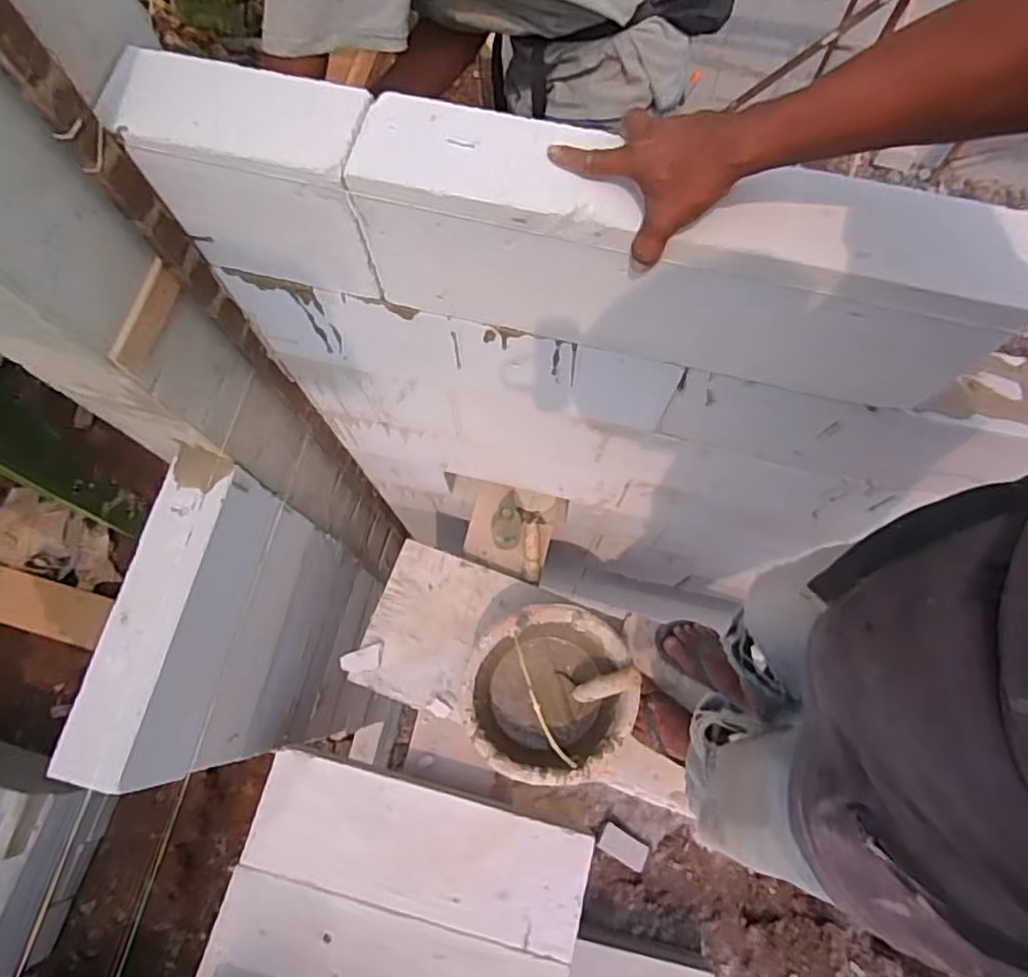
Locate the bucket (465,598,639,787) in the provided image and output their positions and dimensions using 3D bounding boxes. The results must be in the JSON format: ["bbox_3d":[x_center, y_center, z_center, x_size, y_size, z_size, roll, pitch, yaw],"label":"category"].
[{"bbox_3d":[0.062,0.365,1.175,0.289,0.162,0.270,0,73,0],"label":"bucket"}]

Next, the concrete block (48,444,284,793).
[{"bbox_3d":[-0.526,0.207,1.045,0.108,0.268,0.471,11,73,3],"label":"concrete block"}]

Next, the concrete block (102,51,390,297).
[{"bbox_3d":[-0.257,-0.318,0.685,0.232,0.190,0.101,12,73,4],"label":"concrete block"}]

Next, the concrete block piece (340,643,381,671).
[{"bbox_3d":[-0.306,0.338,1.300,0.074,0.028,0.046,-7,73,-2],"label":"concrete block piece"}]

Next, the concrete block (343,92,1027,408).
[{"bbox_3d":[0.154,-0.226,0.660,0.598,0.203,0.094,13,73,5],"label":"concrete block"}]

